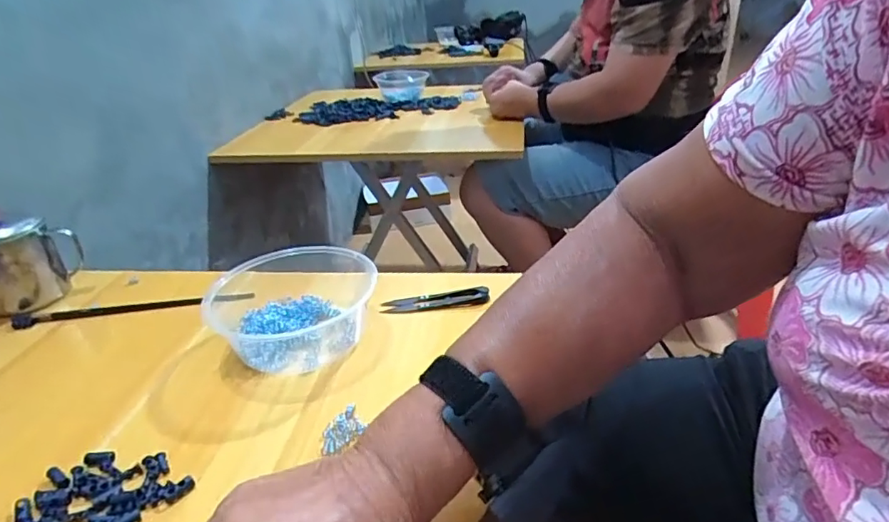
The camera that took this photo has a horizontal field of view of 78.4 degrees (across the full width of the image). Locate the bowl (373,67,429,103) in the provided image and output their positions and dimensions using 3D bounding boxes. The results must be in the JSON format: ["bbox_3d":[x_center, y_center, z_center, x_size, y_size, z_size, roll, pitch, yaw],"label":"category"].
[{"bbox_3d":[-0.105,-0.440,1.359,0.134,0.063,0.151,-6,29,-4],"label":"bowl"}]

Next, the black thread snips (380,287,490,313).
[{"bbox_3d":[-0.009,0.038,0.528,0.101,0.014,0.021,-4,29,0],"label":"black thread snips"}]

